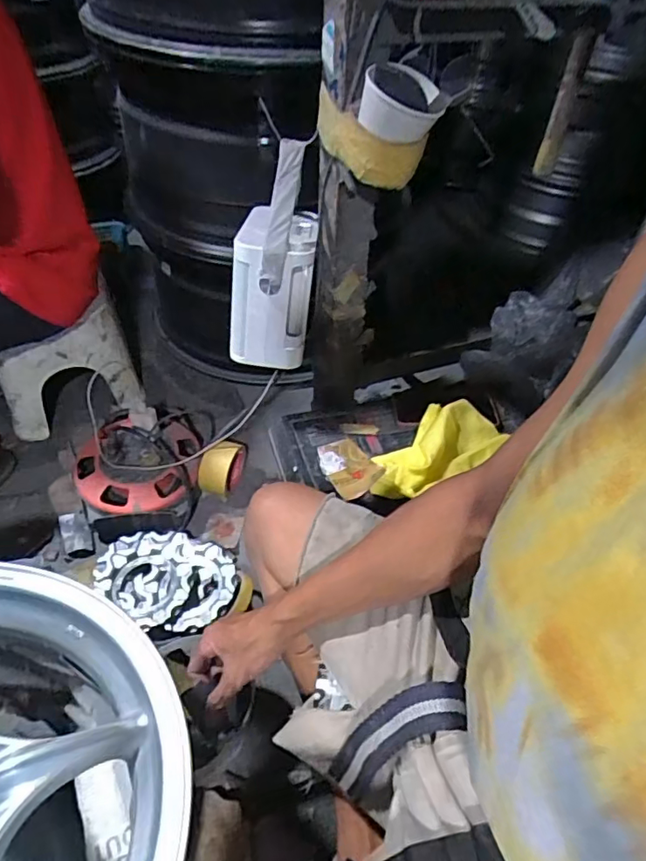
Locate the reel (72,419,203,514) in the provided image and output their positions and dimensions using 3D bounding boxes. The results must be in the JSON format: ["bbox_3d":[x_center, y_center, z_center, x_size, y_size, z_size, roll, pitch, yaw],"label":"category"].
[{"bbox_3d":[-0.316,0.051,0.907,0.202,0.118,0.192,-5,48,-10],"label":"reel"}]

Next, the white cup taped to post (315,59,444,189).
[{"bbox_3d":[0.057,-0.321,0.562,0.121,0.107,0.099,3,48,-2],"label":"white cup taped to post"}]

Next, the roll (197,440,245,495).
[{"bbox_3d":[-0.178,0.064,0.952,0.053,0.095,0.093,18,49,11],"label":"roll"}]

